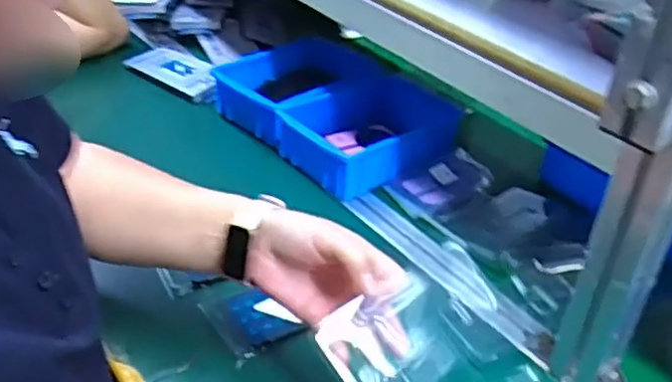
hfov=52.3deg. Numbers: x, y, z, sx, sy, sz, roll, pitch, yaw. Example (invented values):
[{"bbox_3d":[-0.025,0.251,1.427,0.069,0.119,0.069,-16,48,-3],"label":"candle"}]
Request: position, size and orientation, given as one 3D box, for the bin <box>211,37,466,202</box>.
[{"bbox_3d":[-0.004,-0.106,0.870,0.192,0.063,0.301,-26,46,-35],"label":"bin"}]

